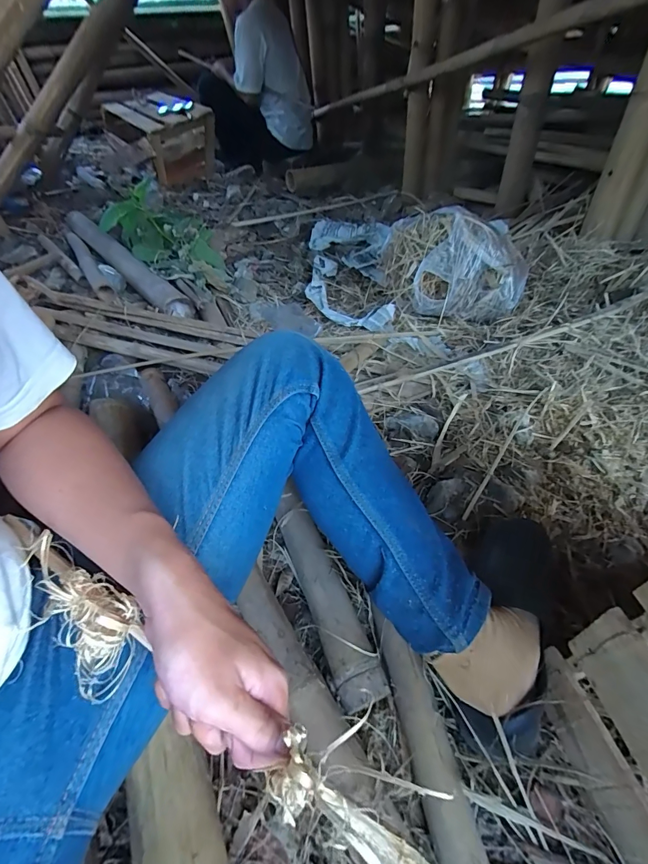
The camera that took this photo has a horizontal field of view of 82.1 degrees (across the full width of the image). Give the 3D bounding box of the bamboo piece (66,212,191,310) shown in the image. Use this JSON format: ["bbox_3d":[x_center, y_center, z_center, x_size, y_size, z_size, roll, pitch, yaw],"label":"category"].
[{"bbox_3d":[-0.665,-0.571,1.178,0.074,0.049,0.942,-31,50,-26],"label":"bamboo piece"}]

